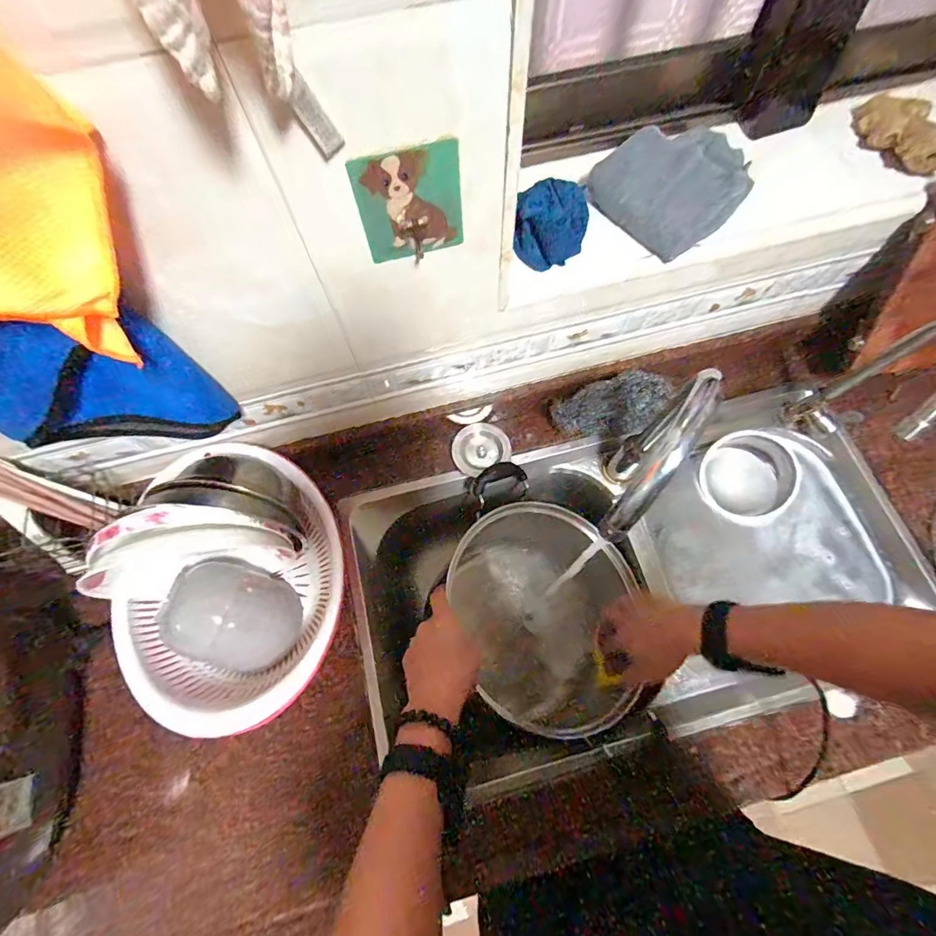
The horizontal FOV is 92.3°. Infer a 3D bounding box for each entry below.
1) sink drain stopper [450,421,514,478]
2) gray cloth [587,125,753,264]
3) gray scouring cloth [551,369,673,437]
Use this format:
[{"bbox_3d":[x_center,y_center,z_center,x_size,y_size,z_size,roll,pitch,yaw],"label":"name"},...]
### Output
[{"bbox_3d":[0.018,-0.030,0.644,0.084,0.020,0.068,-30,72,-9],"label":"sink drain stopper"},{"bbox_3d":[0.219,-0.306,0.480,0.150,0.029,0.130,-40,74,-12],"label":"gray cloth"},{"bbox_3d":[0.195,-0.080,0.612,0.149,0.082,0.011,-17,25,28],"label":"gray scouring cloth"}]

